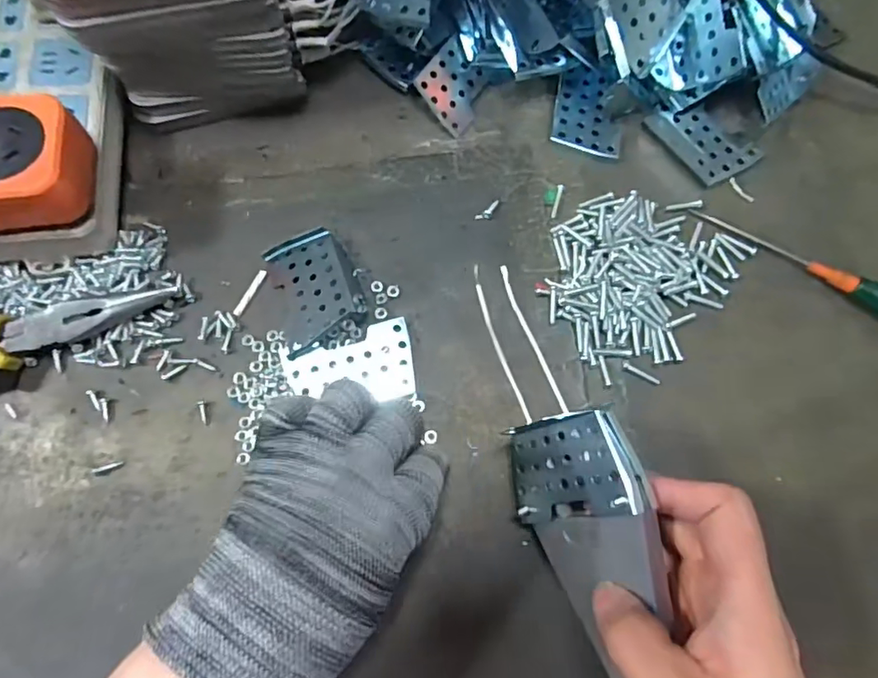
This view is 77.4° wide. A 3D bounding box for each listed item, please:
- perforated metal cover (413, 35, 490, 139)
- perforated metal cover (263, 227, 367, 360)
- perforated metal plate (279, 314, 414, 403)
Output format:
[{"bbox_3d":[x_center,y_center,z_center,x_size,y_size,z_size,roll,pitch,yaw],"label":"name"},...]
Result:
[{"bbox_3d":[0.010,-0.163,0.357,0.043,0.008,0.049,38,75,-16],"label":"perforated metal cover"},{"bbox_3d":[-0.071,-0.031,0.315,0.049,0.021,0.071,-19,75,-4],"label":"perforated metal cover"},{"bbox_3d":[-0.050,0.013,0.305,0.070,0.005,0.043,-6,74,-7],"label":"perforated metal plate"}]

